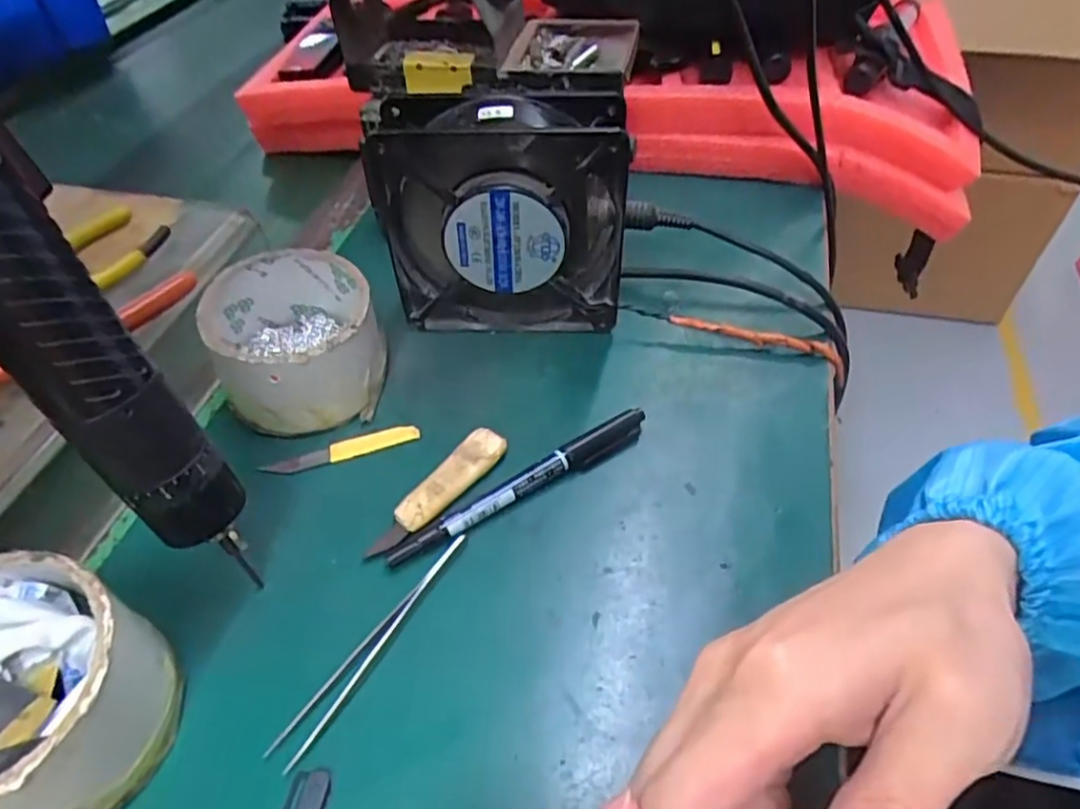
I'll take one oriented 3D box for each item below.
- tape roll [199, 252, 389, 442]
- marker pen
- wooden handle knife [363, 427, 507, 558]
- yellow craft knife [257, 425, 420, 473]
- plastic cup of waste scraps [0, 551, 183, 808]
[{"bbox_3d":[-0.122,-0.032,0.343,0.077,0.057,0.080,0,49,0],"label":"tape roll"},{"bbox_3d":[-0.007,0.036,0.313,0.137,0.010,0.011,-26,54,-21],"label":"marker pen"},{"bbox_3d":[-0.047,0.039,0.310,0.018,0.010,0.078,33,57,26],"label":"wooden handle knife"},{"bbox_3d":[-0.098,0.022,0.332,0.075,0.004,0.012,-15,50,-12],"label":"yellow craft knife"},{"bbox_3d":[-0.171,0.099,0.225,0.081,0.068,0.075,0,49,0],"label":"plastic cup of waste scraps"}]

